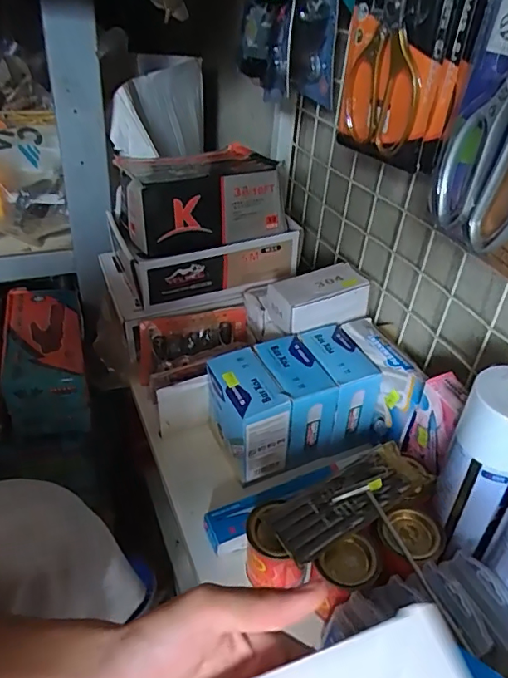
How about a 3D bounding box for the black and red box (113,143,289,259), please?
[{"bbox_3d":[-0.066,-0.192,0.683,0.209,0.086,0.169,-10,38,-21],"label":"black and red box"}]

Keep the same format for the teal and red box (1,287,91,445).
[{"bbox_3d":[-0.295,0.017,0.726,0.098,0.078,0.280,-8,38,-19],"label":"teal and red box"}]

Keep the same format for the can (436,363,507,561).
[{"bbox_3d":[0.187,0.101,0.419,0.056,0.162,0.057,19,37,17],"label":"can"}]

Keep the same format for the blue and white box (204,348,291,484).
[{"bbox_3d":[-0.009,0.080,0.549,0.063,0.102,0.095,-12,39,-23],"label":"blue and white box"}]

